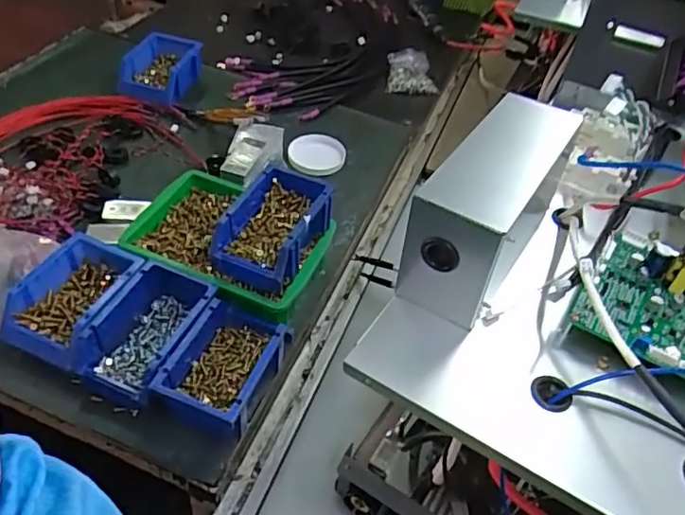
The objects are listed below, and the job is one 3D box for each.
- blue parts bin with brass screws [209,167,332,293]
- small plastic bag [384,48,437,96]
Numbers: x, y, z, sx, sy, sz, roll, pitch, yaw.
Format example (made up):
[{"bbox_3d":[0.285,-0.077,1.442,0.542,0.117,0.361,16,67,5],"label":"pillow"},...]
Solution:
[{"bbox_3d":[-0.090,-0.044,0.768,0.110,0.066,0.174,20,47,11],"label":"blue parts bin with brass screws"},{"bbox_3d":[0.152,-0.413,1.296,0.114,0.050,0.120,2,46,-6],"label":"small plastic bag"}]

